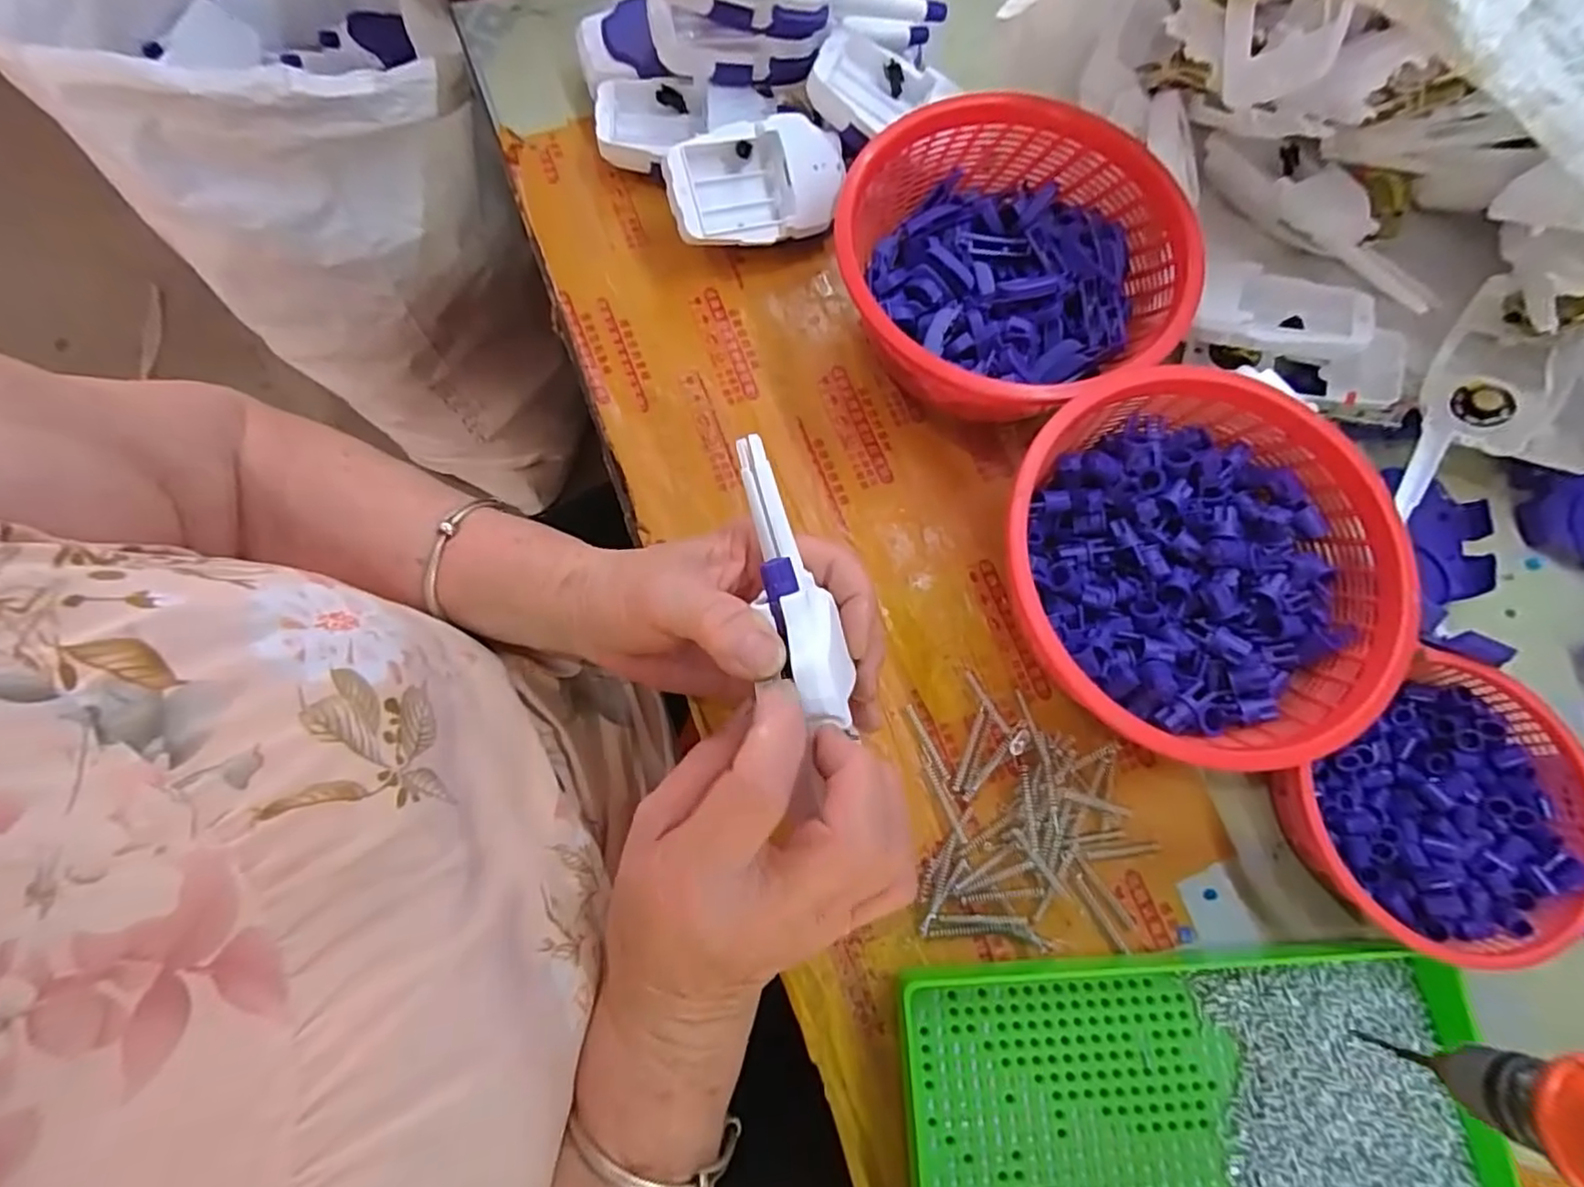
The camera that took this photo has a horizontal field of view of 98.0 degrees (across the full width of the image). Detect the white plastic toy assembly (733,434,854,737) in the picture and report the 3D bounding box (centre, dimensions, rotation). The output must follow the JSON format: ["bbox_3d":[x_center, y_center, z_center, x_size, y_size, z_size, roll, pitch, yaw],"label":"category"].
[{"bbox_3d":[-0.002,-0.006,0.262,0.022,0.021,0.111,-15,71,-5],"label":"white plastic toy assembly"}]

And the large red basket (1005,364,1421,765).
[{"bbox_3d":[0.193,-0.009,0.341,0.166,0.079,0.175,0,76,-2],"label":"large red basket"}]

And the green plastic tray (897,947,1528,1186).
[{"bbox_3d":[0.176,0.240,0.293,0.247,0.032,0.154,-1,76,-2],"label":"green plastic tray"}]

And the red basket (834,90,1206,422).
[{"bbox_3d":[0.117,-0.172,0.385,0.168,0.080,0.176,0,76,-2],"label":"red basket"}]

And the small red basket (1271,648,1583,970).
[{"bbox_3d":[0.307,0.105,0.328,0.137,0.051,0.113,-37,80,-10],"label":"small red basket"}]

